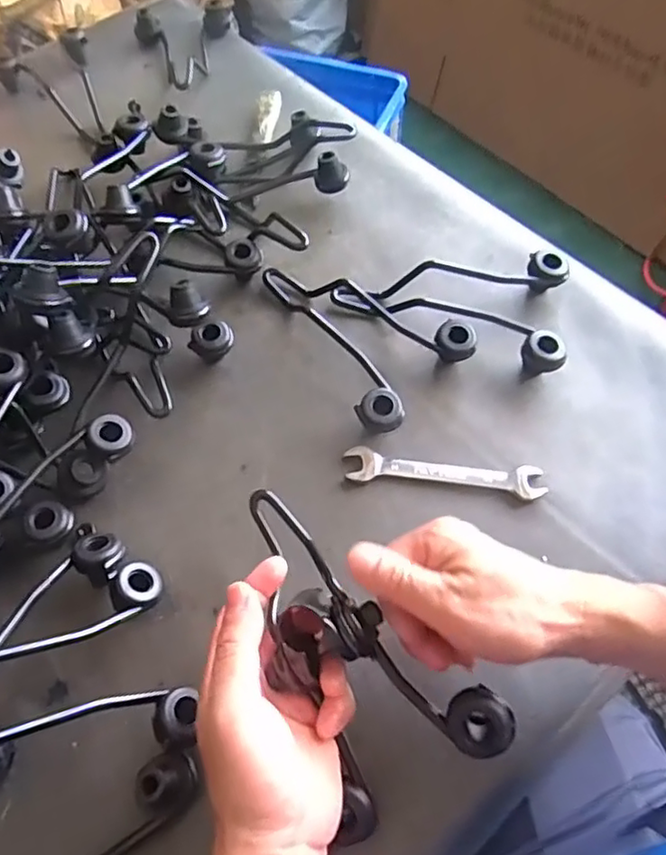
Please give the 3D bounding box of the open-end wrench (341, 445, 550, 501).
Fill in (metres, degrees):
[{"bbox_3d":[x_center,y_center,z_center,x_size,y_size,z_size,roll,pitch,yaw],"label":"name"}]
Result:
[{"bbox_3d":[0.082,0.033,0.455,0.141,0.007,0.023,7,61,6],"label":"open-end wrench"}]

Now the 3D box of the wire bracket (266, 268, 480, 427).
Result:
[{"bbox_3d":[0.033,-0.092,0.517,0.117,0.035,0.198,-26,62,-12],"label":"wire bracket"}]

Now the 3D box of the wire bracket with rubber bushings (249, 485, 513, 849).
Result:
[{"bbox_3d":[0.011,0.110,0.352,0.103,0.061,0.191,-22,62,-10],"label":"wire bracket with rubber bushings"}]

